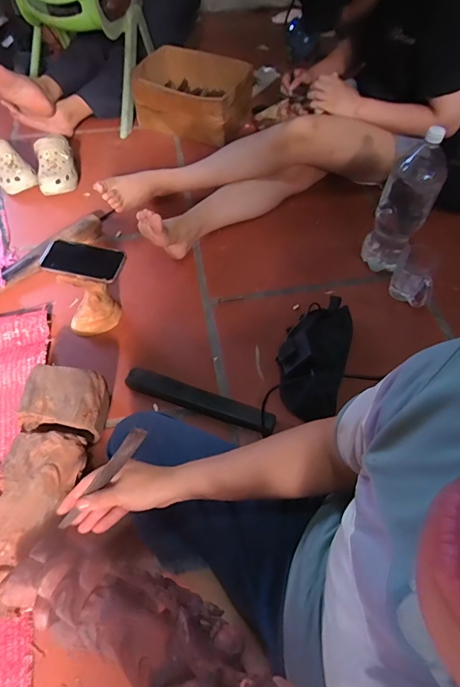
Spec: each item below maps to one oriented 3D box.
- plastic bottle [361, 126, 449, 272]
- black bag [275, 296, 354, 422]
[{"bbox_3d":[0.372,-0.286,0.866,0.104,0.330,0.088,27,61,16],"label":"plastic bottle"},{"bbox_3d":[0.167,0.011,0.810,0.126,0.124,0.282,13,58,8],"label":"black bag"}]

